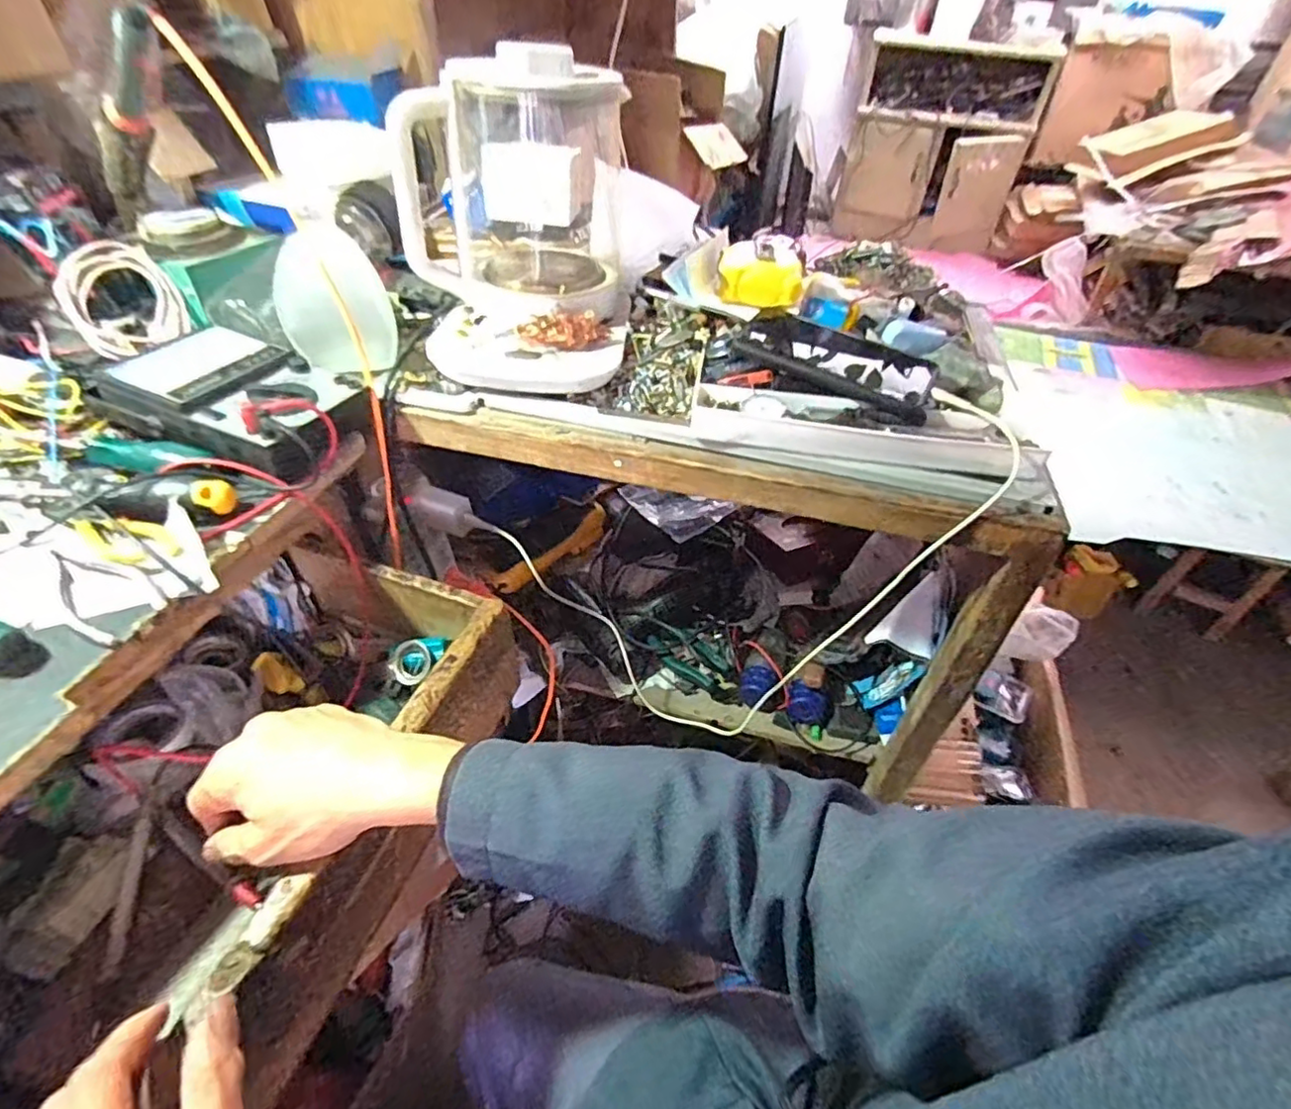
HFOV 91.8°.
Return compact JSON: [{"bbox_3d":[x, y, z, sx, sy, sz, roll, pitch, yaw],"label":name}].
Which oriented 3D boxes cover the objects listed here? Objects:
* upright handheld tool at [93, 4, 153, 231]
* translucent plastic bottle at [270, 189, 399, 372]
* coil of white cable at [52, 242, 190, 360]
[{"bbox_3d":[-0.429,-0.348,0.514,0.273,0.035,0.027,-8,26,49],"label":"upright handheld tool"},{"bbox_3d":[-0.267,-0.216,0.535,0.085,0.122,0.076,30,50,25],"label":"translucent plastic bottle"},{"bbox_3d":[-0.472,-0.227,0.564,0.084,0.092,0.034,-33,22,-36],"label":"coil of white cable"}]

